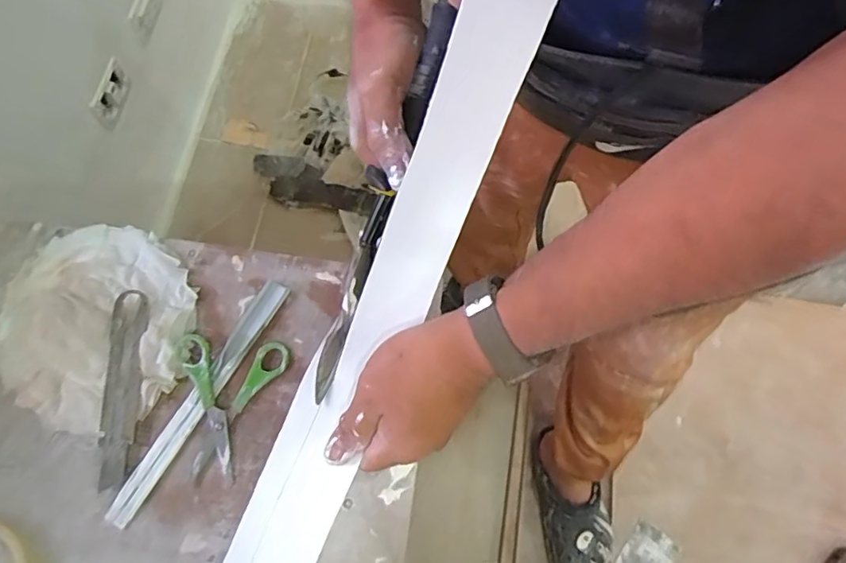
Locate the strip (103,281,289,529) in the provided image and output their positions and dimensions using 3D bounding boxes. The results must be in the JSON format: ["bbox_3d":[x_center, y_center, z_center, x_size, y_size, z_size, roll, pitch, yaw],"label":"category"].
[{"bbox_3d":[-0.183,0.095,0.470,0.019,0.008,0.223,29,71,10],"label":"strip"}]

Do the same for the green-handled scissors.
[{"bbox_3d":[-0.162,0.102,0.461,0.086,0.018,0.112,3,69,1],"label":"green-handled scissors"}]

